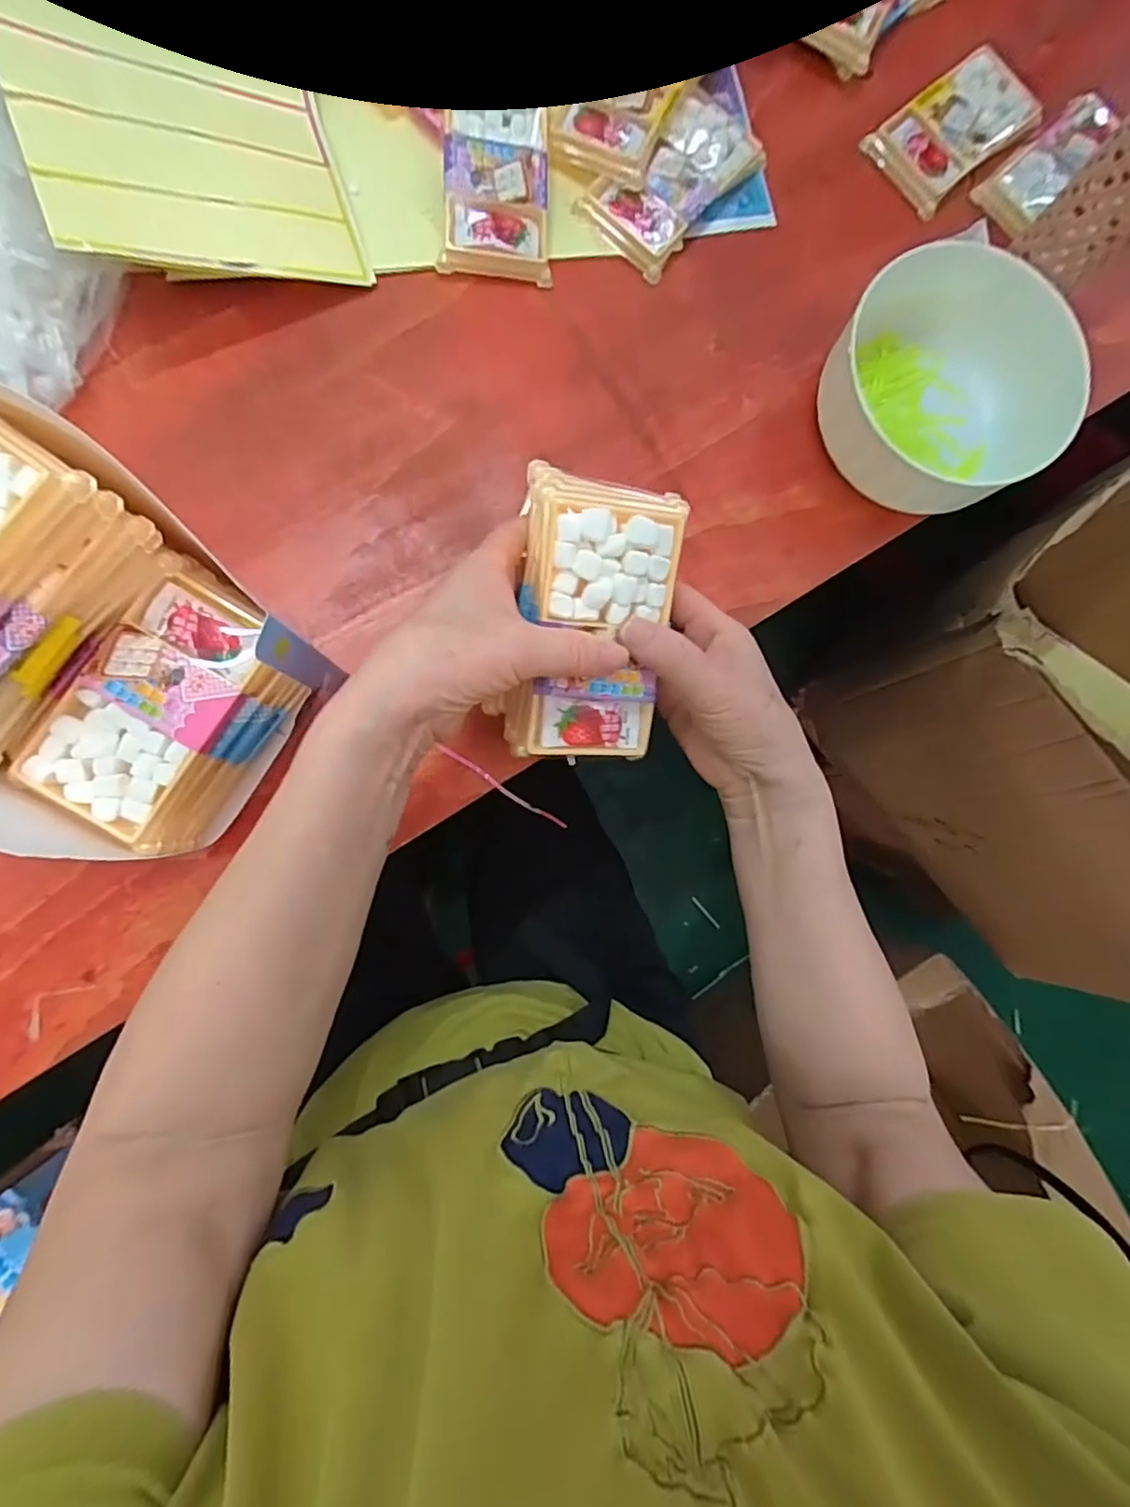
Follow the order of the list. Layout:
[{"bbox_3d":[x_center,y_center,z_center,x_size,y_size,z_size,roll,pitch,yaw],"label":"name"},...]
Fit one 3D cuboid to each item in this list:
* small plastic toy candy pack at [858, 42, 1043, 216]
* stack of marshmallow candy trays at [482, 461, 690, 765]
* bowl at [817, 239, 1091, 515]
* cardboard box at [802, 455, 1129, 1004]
[{"bbox_3d":[0.304,-0.486,0.477,0.134,0.022,0.074,-42,91,-8],"label":"small plastic toy candy pack"},{"bbox_3d":[0.013,-0.068,0.322,0.081,0.040,0.140,3,111,-7],"label":"stack of marshmallow candy trays"},{"bbox_3d":[0.254,-0.253,0.421,0.137,0.074,0.165,-27,89,-8],"label":"bowl"},{"bbox_3d":[0.645,-0.035,0.671,0.487,0.338,0.547,-40,90,-10],"label":"cardboard box"}]

